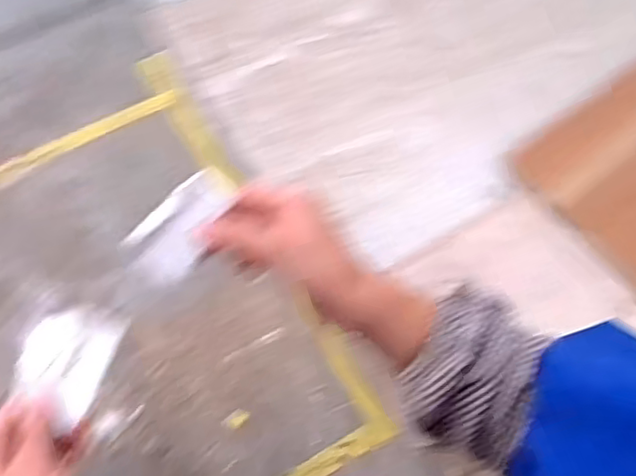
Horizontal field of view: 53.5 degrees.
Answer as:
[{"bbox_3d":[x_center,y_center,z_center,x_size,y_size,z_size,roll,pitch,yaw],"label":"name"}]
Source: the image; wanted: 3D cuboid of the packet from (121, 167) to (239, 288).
[{"bbox_3d":[-0.090,-0.006,0.414,0.043,0.005,0.091,47,71,-18],"label":"packet"}]

